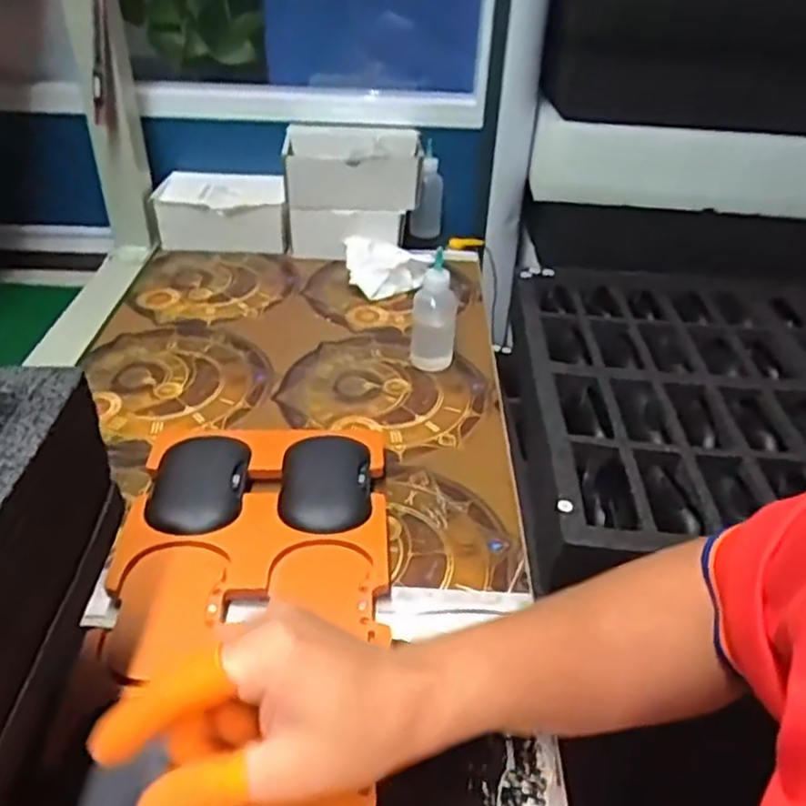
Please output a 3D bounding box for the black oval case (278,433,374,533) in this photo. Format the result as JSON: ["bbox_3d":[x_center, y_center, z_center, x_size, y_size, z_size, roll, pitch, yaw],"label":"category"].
[{"bbox_3d":[-0.050,0.055,0.457,0.057,0.022,0.085,-2,37,-4],"label":"black oval case"}]

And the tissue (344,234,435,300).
[{"bbox_3d":[-0.015,-0.136,0.693,0.090,0.028,0.081,3,37,2],"label":"tissue"}]

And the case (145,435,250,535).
[{"bbox_3d":[-0.130,0.056,0.452,0.058,0.021,0.087,-1,37,-4],"label":"case"}]

